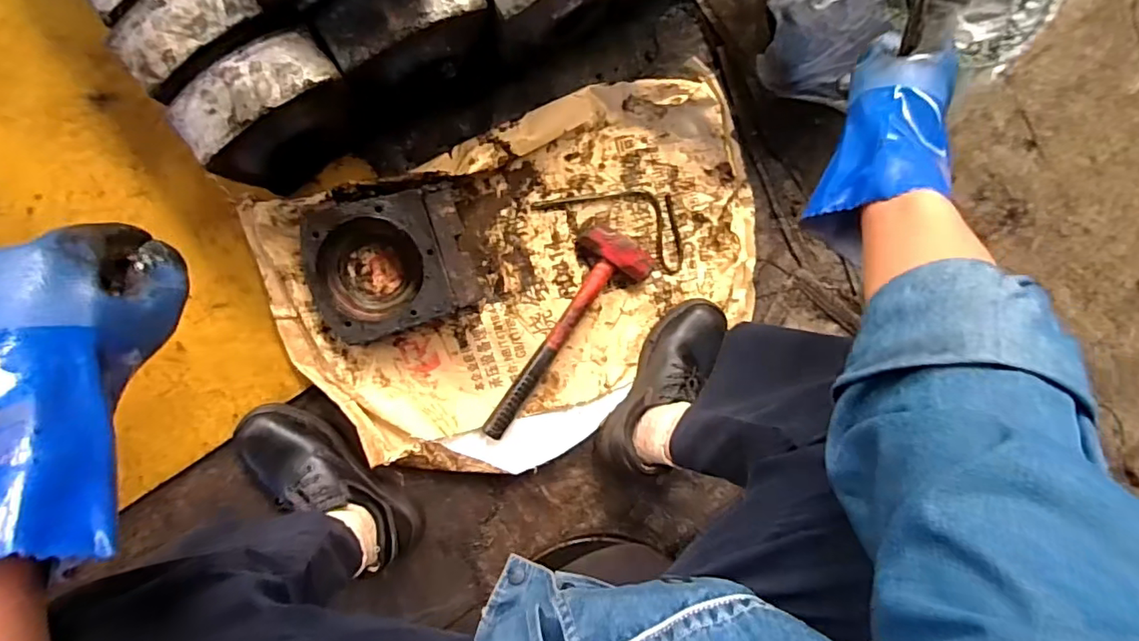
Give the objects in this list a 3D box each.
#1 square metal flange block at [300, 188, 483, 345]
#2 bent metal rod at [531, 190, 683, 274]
[{"bbox_3d":[-0.228,-0.075,0.682,0.190,0.101,0.172,-16,99,-6],"label":"square metal flange block"},{"bbox_3d":[0.074,-0.154,0.760,0.232,0.005,0.094,24,97,-11],"label":"bent metal rod"}]

